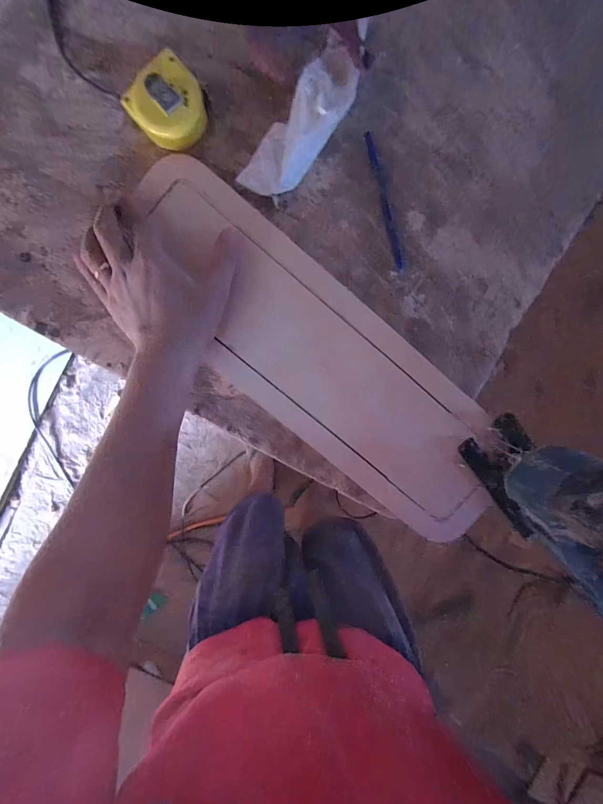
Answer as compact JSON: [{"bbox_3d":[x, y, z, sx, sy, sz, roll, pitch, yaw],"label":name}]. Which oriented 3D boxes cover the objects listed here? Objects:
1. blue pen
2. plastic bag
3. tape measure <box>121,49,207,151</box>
[{"bbox_3d":[0.087,-0.205,0.362,0.009,0.007,0.135,-17,95,0],"label":"blue pen"},{"bbox_3d":[0.002,-0.258,0.327,0.050,0.036,0.142,40,106,-4],"label":"plastic bag"},{"bbox_3d":[-0.123,-0.276,0.332,0.062,0.028,0.064,-44,95,2],"label":"tape measure"}]

